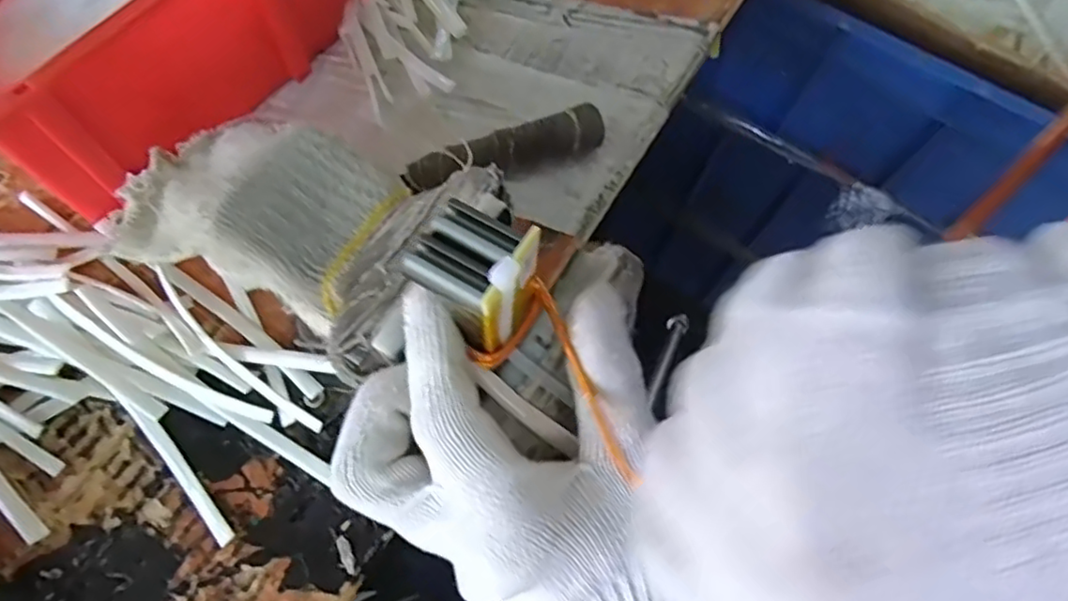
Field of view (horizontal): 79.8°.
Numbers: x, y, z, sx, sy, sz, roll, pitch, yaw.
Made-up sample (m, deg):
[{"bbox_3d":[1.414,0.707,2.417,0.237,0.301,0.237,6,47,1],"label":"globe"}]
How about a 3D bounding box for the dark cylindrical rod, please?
[{"bbox_3d":[-0.018,-0.095,0.413,0.131,0.028,0.022,-16,68,-9],"label":"dark cylindrical rod"}]

